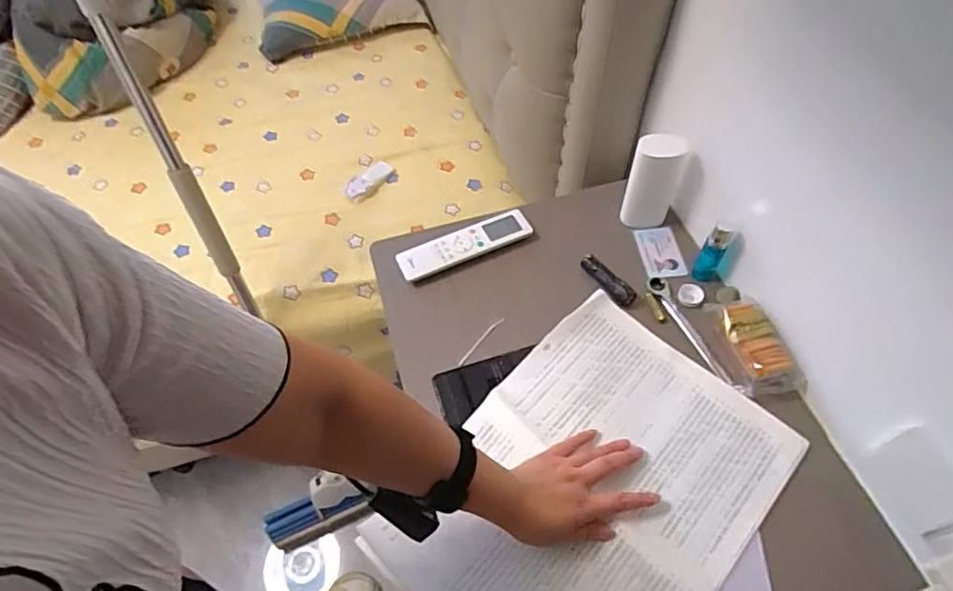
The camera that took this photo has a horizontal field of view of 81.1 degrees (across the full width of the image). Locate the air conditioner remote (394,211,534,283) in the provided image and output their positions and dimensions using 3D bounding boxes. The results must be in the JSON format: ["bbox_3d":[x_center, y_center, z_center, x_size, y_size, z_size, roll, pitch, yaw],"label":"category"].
[{"bbox_3d":[-0.018,-0.074,0.802,0.196,0.023,0.046,-21,60,-15],"label":"air conditioner remote"}]

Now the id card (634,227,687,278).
[{"bbox_3d":[0.265,-0.063,0.807,0.054,0.009,0.084,-10,62,5],"label":"id card"}]

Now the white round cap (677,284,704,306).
[{"bbox_3d":[0.291,-0.001,0.756,0.031,0.015,0.030,1,57,-1],"label":"white round cap"}]

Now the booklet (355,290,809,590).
[{"bbox_3d":[0.126,0.204,0.593,0.301,0.037,0.409,37,63,21],"label":"booklet"}]

